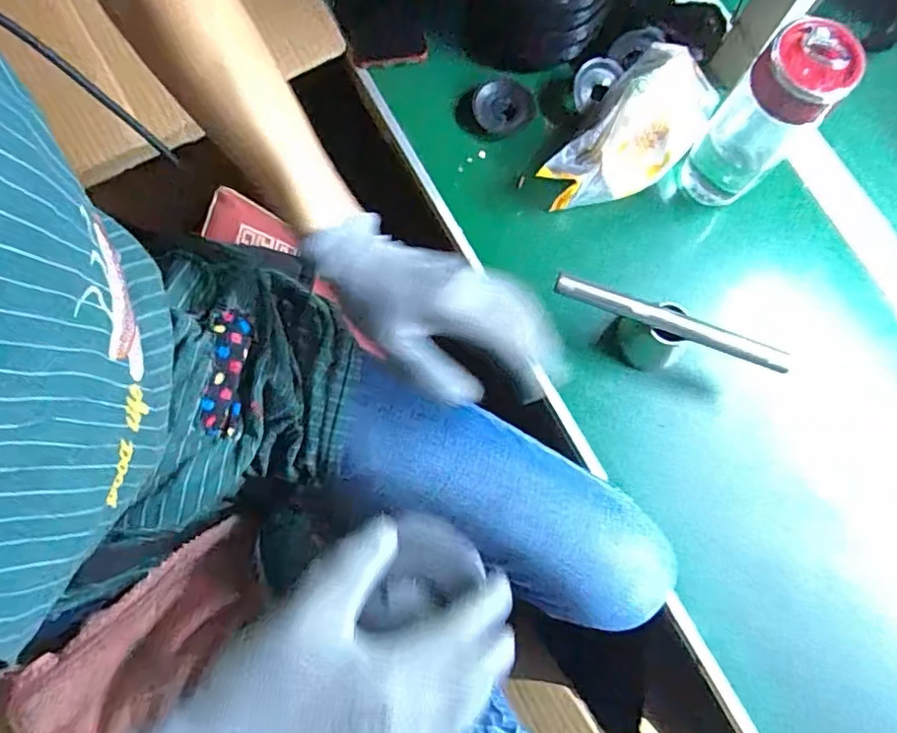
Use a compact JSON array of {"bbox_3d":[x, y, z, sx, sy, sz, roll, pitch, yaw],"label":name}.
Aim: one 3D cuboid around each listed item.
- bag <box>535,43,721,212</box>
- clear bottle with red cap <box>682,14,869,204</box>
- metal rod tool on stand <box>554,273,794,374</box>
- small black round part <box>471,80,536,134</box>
[{"bbox_3d":[0.175,-0.218,0.565,0.090,0.051,0.197,39,79,7],"label":"bag"},{"bbox_3d":[0.262,-0.206,0.503,0.068,0.164,0.061,40,79,7],"label":"clear bottle with red cap"},{"bbox_3d":[0.181,-0.022,0.513,0.196,0.075,0.034,19,77,3],"label":"metal rod tool on stand"},{"bbox_3d":[0.056,-0.257,0.592,0.056,0.016,0.052,-41,81,-10],"label":"small black round part"}]

